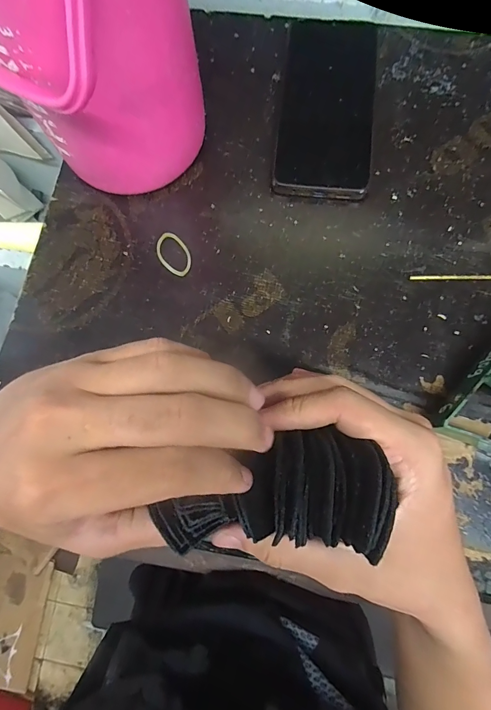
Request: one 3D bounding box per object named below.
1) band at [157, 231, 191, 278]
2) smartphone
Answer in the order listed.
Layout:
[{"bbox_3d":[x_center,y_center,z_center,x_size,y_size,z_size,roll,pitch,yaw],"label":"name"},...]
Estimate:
[{"bbox_3d":[-0.054,-0.075,0.267,0.022,0.004,0.037,-33,78,-6],"label":"band"},{"bbox_3d":[0.065,-0.196,0.286,0.071,0.014,0.155,6,77,3],"label":"smartphone"}]

